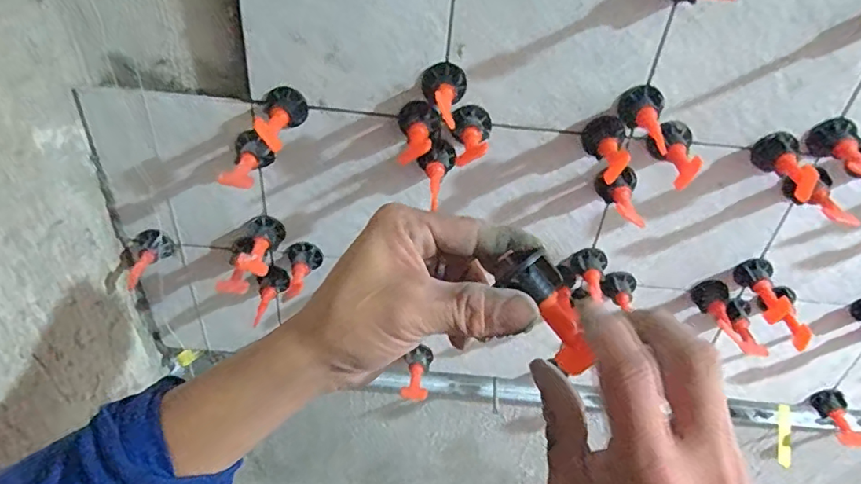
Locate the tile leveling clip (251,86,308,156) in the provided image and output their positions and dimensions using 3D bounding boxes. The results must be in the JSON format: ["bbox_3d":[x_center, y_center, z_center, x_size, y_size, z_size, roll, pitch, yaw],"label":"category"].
[{"bbox_3d":[-0.111,-0.091,0.402,0.032,0.029,0.058,-1,38,-8],"label":"tile leveling clip"}]

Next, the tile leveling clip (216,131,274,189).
[{"bbox_3d":[-0.145,-0.063,0.426,0.031,0.028,0.054,2,37,-4],"label":"tile leveling clip"}]

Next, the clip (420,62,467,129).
[{"bbox_3d":[0.009,-0.104,0.384,0.033,0.032,0.051,5,37,0],"label":"clip"}]

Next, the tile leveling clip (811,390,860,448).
[{"bbox_3d":[0.435,0.188,0.569,0.025,0.026,0.059,2,37,-4],"label":"tile leveling clip"}]

